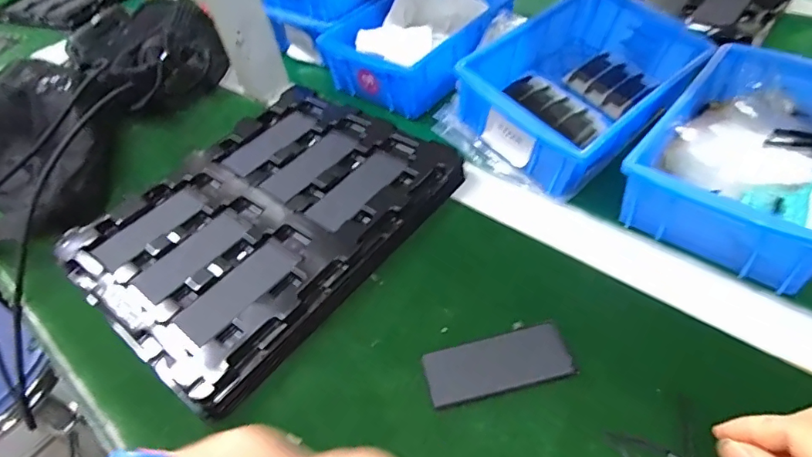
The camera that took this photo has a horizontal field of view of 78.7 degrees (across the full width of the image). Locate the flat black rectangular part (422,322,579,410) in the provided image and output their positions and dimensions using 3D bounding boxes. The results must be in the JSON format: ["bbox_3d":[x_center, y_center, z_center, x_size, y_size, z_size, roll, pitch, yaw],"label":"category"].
[{"bbox_3d":[0.059,0.087,0.322,0.093,0.004,0.038,-13,48,-4],"label":"flat black rectangular part"}]

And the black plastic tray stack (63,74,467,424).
[{"bbox_3d":[-0.116,-0.011,0.423,0.216,0.031,0.275,28,57,28],"label":"black plastic tray stack"}]

